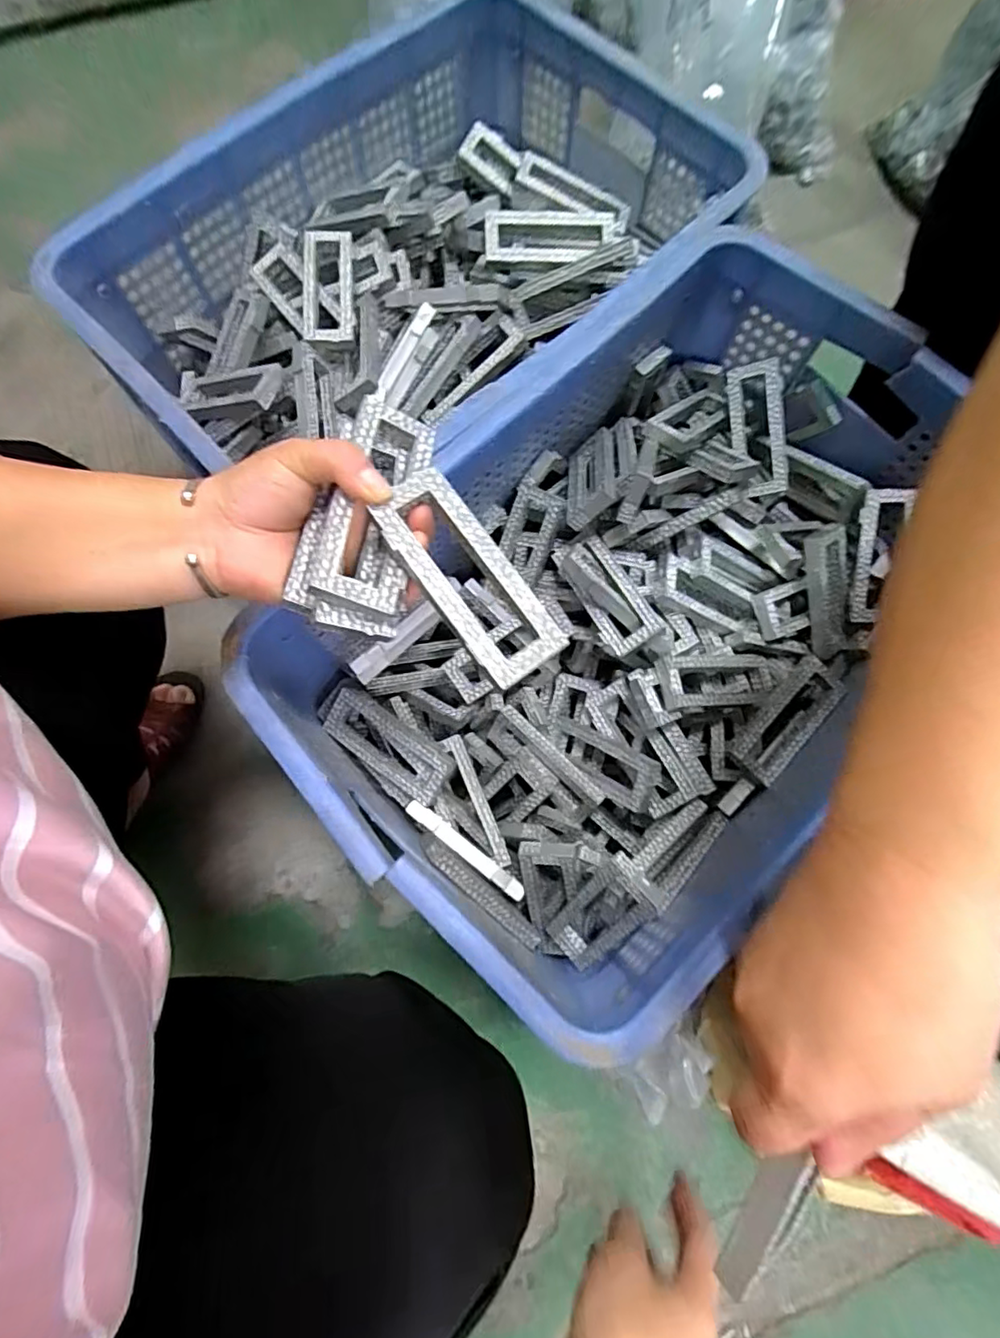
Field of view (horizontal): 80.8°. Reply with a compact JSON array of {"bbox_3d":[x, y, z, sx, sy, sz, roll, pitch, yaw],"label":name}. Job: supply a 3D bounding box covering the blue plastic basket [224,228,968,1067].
[{"bbox_3d":[0.107,-0.048,0.479,0.338,0.185,0.528,41,78,10],"label":"blue plastic basket"}]

